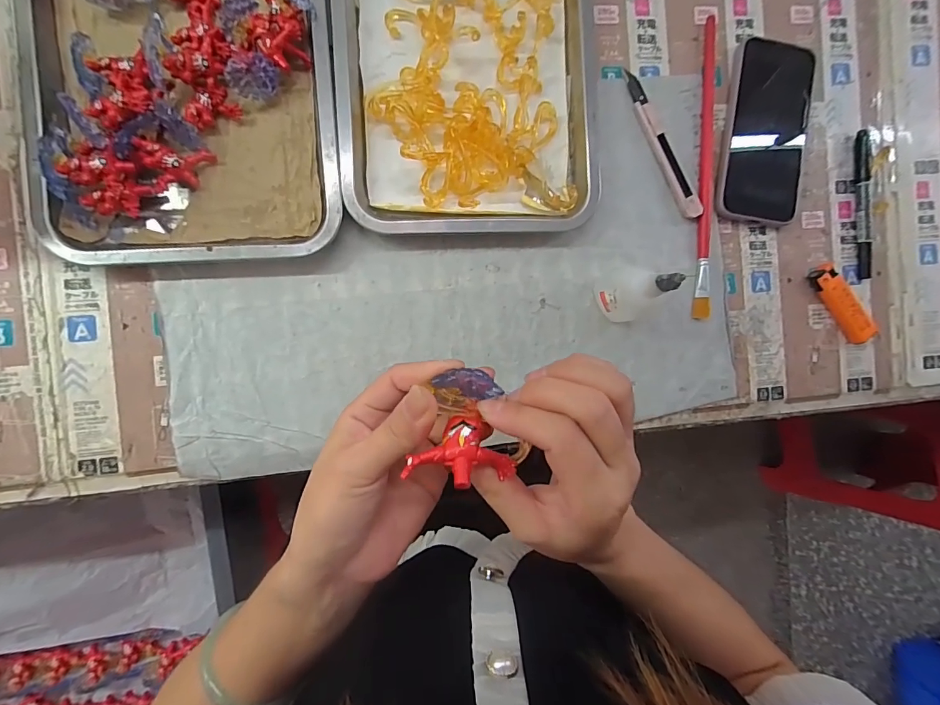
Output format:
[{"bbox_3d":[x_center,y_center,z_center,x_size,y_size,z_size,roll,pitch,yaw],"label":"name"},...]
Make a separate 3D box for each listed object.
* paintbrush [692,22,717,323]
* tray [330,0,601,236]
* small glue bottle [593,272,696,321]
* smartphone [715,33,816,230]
[{"bbox_3d":[0.215,-0.165,0.375,0.015,0.009,0.267,3,90,-7],"label":"paintbrush"},{"bbox_3d":[-0.001,-0.260,0.342,0.211,0.026,0.318,-3,91,-7],"label":"tray"},{"bbox_3d":[0.134,-0.045,0.324,0.028,0.100,0.039,-18,92,-7],"label":"small glue bottle"},{"bbox_3d":[0.276,-0.204,0.381,0.087,0.011,0.167,8,89,-7],"label":"smartphone"}]

